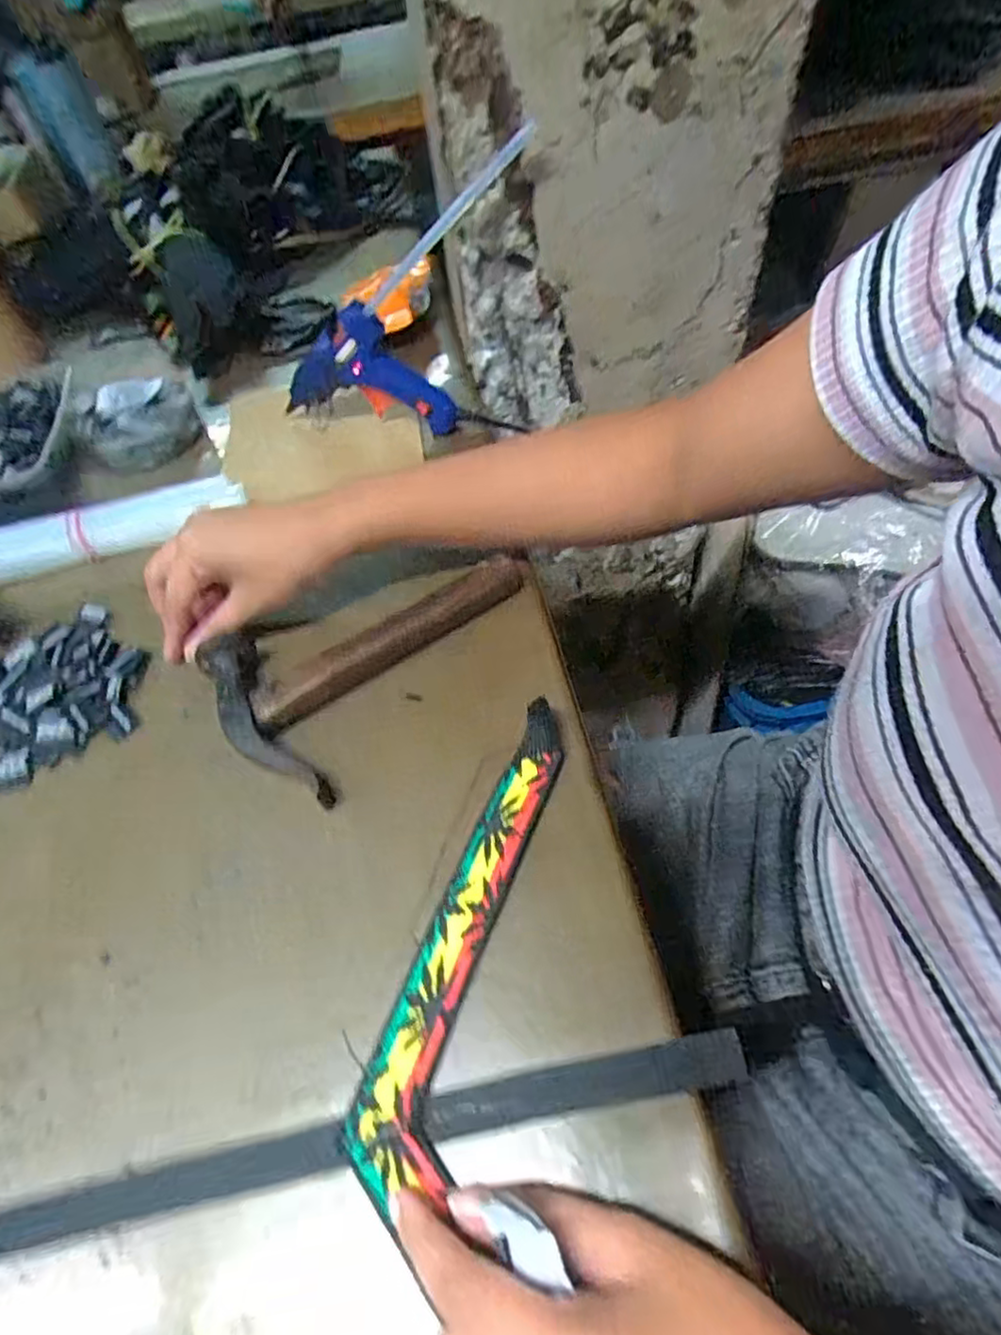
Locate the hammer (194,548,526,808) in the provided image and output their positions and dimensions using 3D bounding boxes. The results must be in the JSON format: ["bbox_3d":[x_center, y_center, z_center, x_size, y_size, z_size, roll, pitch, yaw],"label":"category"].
[{"bbox_3d":[-0.064,-0.007,0.364,0.185,0.022,0.109,-30,57,-15],"label":"hammer"}]

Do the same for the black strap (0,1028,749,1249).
[{"bbox_3d":[-0.090,0.183,0.241,0.367,0.005,0.017,-12,51,-1],"label":"black strap"}]

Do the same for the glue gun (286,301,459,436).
[{"bbox_3d":[-0.103,-0.225,0.493,0.133,0.089,0.035,19,58,20],"label":"glue gun"}]

